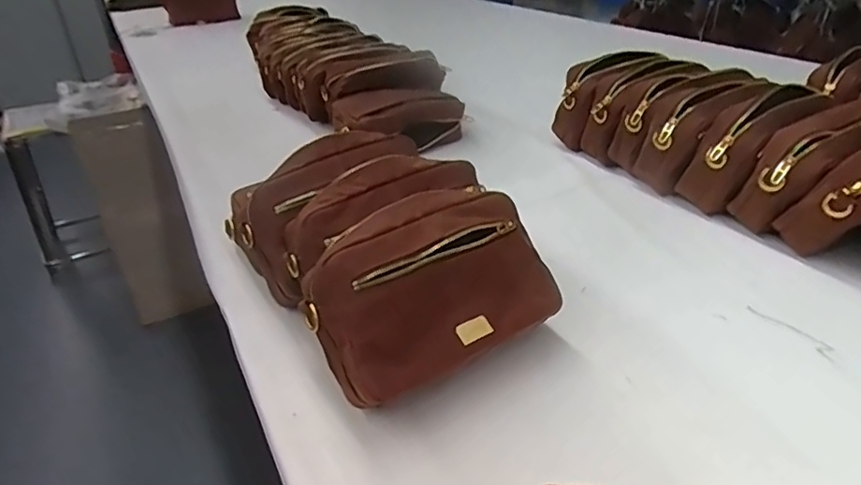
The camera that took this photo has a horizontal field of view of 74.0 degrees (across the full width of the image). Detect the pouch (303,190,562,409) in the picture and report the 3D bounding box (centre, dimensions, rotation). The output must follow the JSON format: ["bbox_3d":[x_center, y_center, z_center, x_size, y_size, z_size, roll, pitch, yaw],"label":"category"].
[{"bbox_3d":[0.004,0.033,0.441,0.192,0.139,0.050,-20,-1,-27],"label":"pouch"}]

